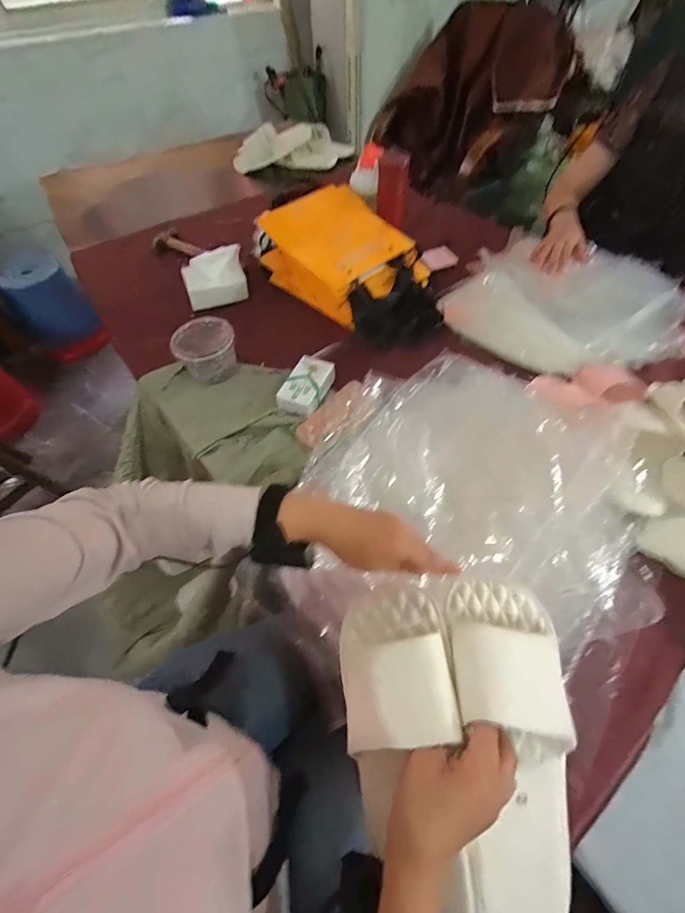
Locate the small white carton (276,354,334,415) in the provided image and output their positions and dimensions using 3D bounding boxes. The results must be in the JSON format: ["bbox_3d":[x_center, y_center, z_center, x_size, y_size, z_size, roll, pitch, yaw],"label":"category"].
[{"bbox_3d":[-0.067,-0.129,0.713,0.070,0.033,0.114,20,59,14],"label":"small white carton"}]

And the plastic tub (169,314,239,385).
[{"bbox_3d":[-0.258,-0.198,0.748,0.116,0.086,0.119,-29,60,-17],"label":"plastic tub"}]

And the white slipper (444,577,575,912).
[{"bbox_3d":[0.157,0.251,0.344,0.104,0.057,0.263,-2,68,-1],"label":"white slipper"}]

